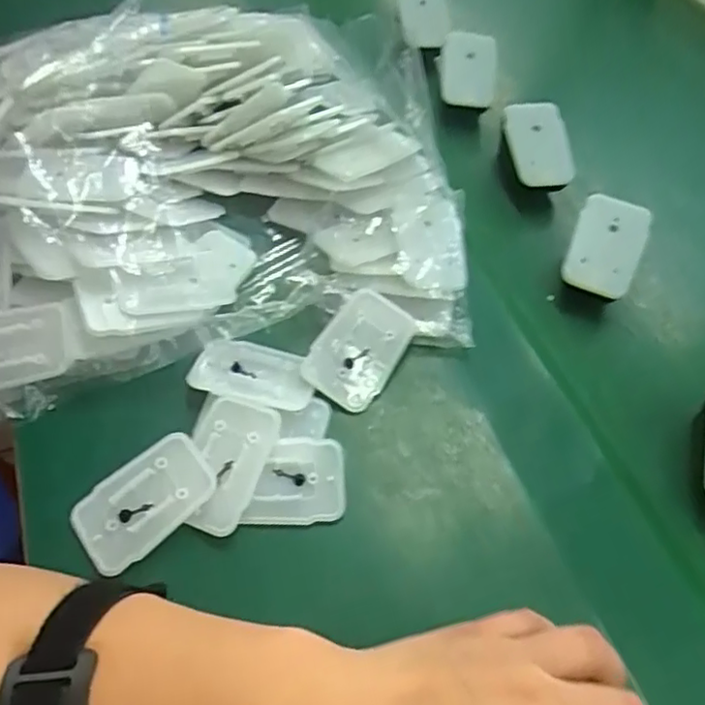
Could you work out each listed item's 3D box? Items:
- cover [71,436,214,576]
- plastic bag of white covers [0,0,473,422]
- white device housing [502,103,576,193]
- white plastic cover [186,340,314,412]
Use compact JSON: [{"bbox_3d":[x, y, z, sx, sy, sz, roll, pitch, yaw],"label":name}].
[{"bbox_3d":[-0.103,0.074,0.312,0.068,0.009,0.043,-32,64,-19],"label":"cover"},{"bbox_3d":[-0.096,-0.123,0.409,0.309,0.084,0.277,-10,59,-7],"label":"plastic bag of white covers"},{"bbox_3d":[0.135,-0.151,0.456,0.053,0.011,0.066,-3,77,-19],"label":"white device housing"},{"bbox_3d":[-0.055,0.011,0.356,0.067,0.012,0.040,14,59,8],"label":"white plastic cover"}]

